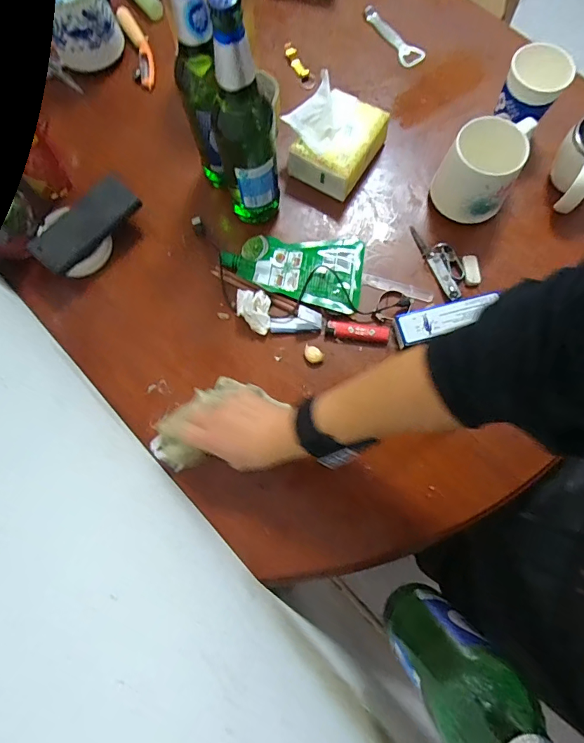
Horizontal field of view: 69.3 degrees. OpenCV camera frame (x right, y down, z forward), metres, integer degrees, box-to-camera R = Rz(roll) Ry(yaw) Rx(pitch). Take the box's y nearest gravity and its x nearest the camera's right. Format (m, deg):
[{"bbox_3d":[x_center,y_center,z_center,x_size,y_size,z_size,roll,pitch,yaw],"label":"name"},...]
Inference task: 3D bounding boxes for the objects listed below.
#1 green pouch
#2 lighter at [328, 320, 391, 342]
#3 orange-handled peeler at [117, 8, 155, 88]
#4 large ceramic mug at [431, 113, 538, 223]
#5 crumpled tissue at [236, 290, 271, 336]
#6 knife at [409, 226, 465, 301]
[{"bbox_3d":[0.002,-0.143,0.576,0.187,0.017,0.109,8,77,3],"label":"green pouch"},{"bbox_3d":[0.088,-0.054,0.554,0.080,0.011,0.024,9,77,3],"label":"lighter"},{"bbox_3d":[-0.243,-0.514,0.668,0.037,0.019,0.154,-17,77,-3],"label":"orange-handled peeler"},{"bbox_3d":[0.248,-0.267,0.560,0.095,0.097,0.108,30,79,7],"label":"large ceramic mug"},{"bbox_3d":[-0.051,-0.079,0.550,0.044,0.030,0.053,2,77,1],"label":"crumpled tissue"},{"bbox_3d":[0.206,-0.155,0.575,0.037,0.021,0.119,-24,78,-5],"label":"knife"}]

